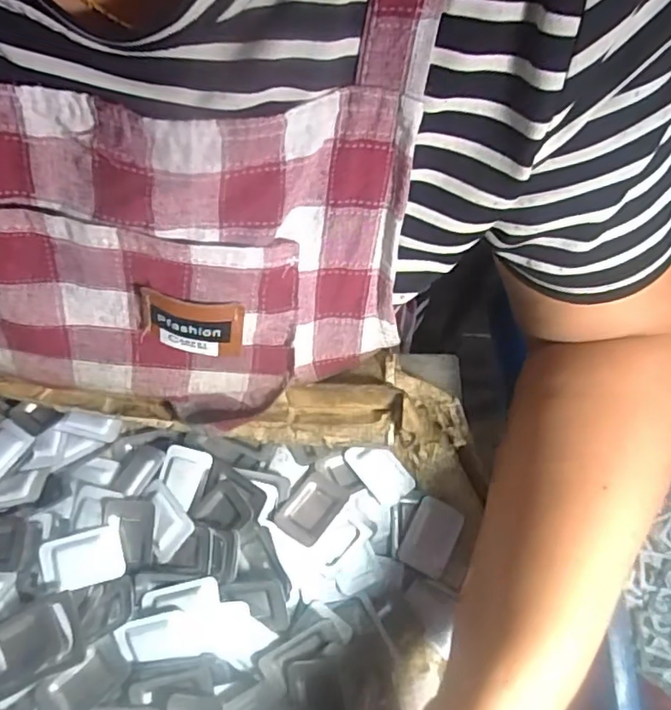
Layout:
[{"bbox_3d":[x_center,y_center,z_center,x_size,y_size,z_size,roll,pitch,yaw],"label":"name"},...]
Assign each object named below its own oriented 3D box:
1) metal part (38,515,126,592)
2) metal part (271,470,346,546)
[{"bbox_3d":[-0.130,0.103,0.303,0.040,0.010,0.029,-12,70,-7],"label":"metal part"},{"bbox_3d":[-0.013,0.085,0.325,0.026,0.012,0.040,30,52,16],"label":"metal part"}]

